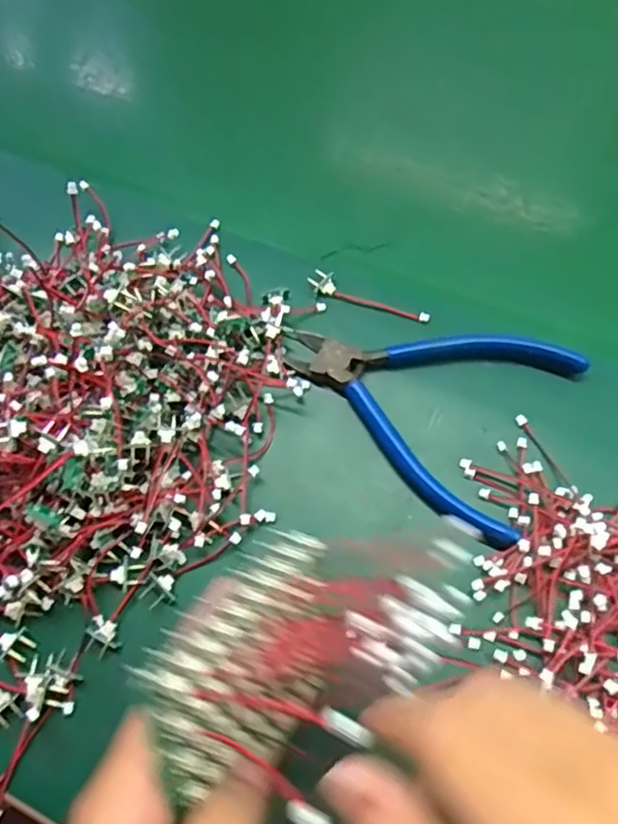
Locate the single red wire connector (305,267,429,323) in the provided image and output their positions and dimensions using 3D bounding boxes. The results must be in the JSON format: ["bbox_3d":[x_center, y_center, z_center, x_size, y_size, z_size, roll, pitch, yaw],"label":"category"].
[{"bbox_3d":[0.033,-0.064,0.357,0.067,0.010,0.014,17,65,11],"label":"single red wire connector"}]

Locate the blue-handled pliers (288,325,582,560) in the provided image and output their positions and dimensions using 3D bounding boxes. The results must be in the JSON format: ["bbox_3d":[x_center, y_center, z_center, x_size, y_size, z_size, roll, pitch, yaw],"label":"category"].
[{"bbox_3d":[0.052,-0.008,0.325,0.138,0.015,0.099,23,69,14],"label":"blue-handled pliers"}]

